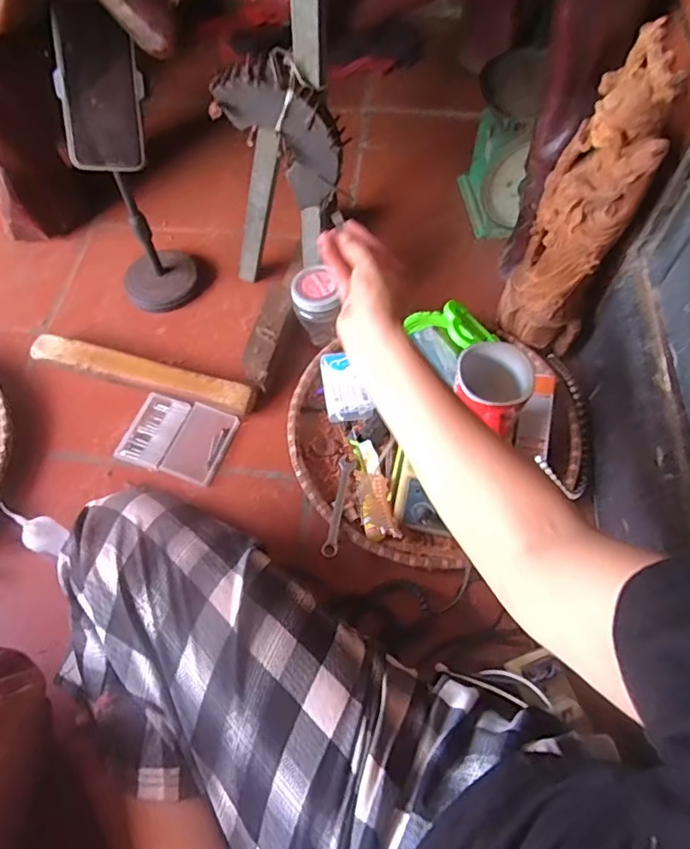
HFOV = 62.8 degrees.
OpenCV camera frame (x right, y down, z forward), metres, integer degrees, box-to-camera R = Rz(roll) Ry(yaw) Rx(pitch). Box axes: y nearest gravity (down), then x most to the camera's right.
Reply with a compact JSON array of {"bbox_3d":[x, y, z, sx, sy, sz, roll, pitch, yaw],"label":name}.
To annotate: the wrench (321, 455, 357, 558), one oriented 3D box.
[{"bbox_3d":[-0.006,0.091,0.644,0.020,0.012,0.132,8,47,5],"label":"wrench"}]

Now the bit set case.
[{"bbox_3d":[-0.209,0.015,0.703,0.127,0.013,0.097,16,61,9],"label":"bit set case"}]

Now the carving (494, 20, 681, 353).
[{"bbox_3d":[0.248,-0.215,0.599,0.097,0.336,0.084,20,62,11],"label":"carving"}]

